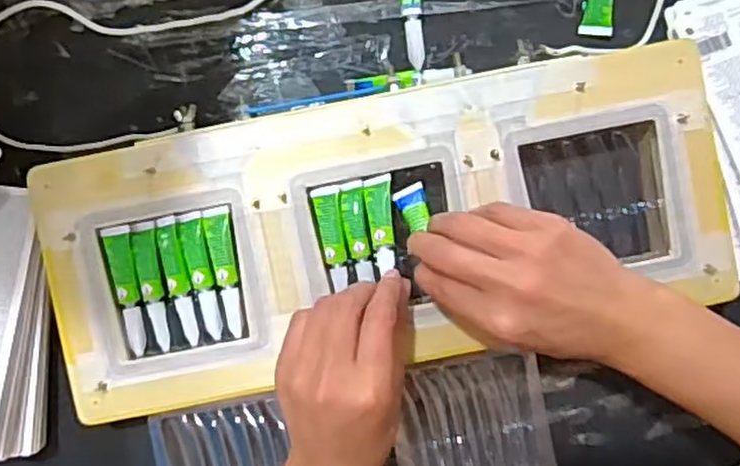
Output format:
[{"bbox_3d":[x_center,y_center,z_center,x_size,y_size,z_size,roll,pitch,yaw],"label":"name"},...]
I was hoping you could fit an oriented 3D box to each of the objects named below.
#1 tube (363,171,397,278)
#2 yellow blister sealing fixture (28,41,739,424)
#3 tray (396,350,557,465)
[{"bbox_3d":[0.007,-0.006,0.443,0.017,0.010,0.062,-6,68,1],"label":"tube"},{"bbox_3d":[0.008,-0.004,0.450,0.420,0.026,0.165,-13,91,0],"label":"yellow blister sealing fixture"},{"bbox_3d":[0.068,0.133,0.483,0.102,0.011,0.097,-12,91,1],"label":"tray"}]

